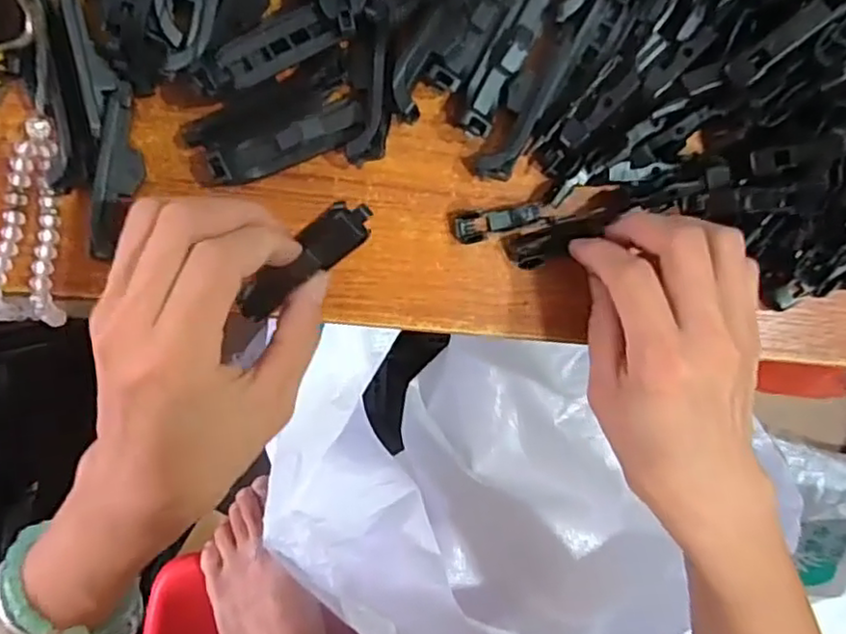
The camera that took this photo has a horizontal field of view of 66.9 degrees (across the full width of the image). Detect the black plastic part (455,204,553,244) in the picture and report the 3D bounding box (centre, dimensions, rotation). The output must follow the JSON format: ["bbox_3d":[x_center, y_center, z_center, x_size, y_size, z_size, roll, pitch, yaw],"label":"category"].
[{"bbox_3d":[0.036,-0.043,0.294,0.043,0.005,0.013,-10,96,-6],"label":"black plastic part"}]

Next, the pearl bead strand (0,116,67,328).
[{"bbox_3d":[-0.168,-0.038,0.268,0.029,0.011,0.083,6,94,-7],"label":"pearl bead strand"}]

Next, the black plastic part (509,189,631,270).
[{"bbox_3d":[0.069,-0.041,0.296,0.060,0.008,0.016,-29,97,-3],"label":"black plastic part"}]

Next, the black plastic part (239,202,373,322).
[{"bbox_3d":[-0.048,-0.021,0.248,0.075,0.011,0.016,-31,100,39],"label":"black plastic part"}]

